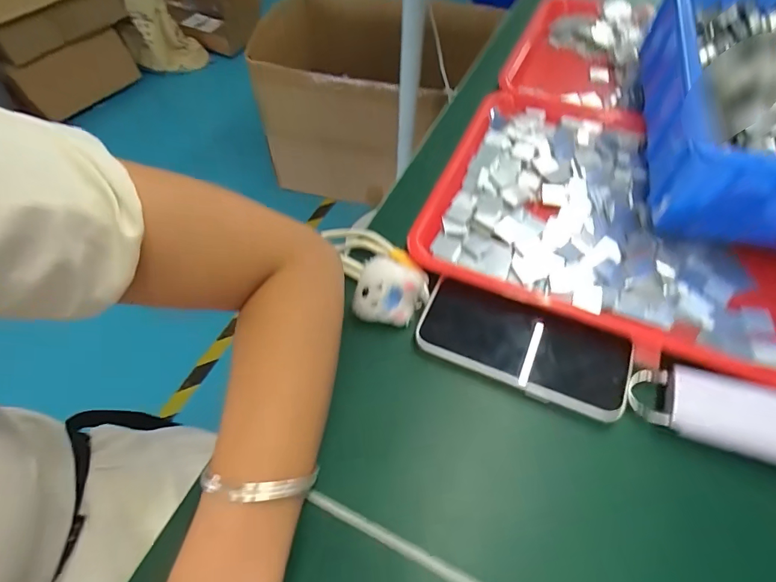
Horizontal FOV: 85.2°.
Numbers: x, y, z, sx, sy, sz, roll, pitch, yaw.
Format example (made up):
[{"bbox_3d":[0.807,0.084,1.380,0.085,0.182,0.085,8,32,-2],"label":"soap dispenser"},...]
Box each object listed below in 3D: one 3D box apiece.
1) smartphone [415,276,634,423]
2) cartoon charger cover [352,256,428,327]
[{"bbox_3d":[0.097,0.039,0.311,0.147,0.015,0.065,20,63,19],"label":"smartphone"},{"bbox_3d":[0.002,0.001,0.321,0.049,0.028,0.039,19,59,11],"label":"cartoon charger cover"}]

